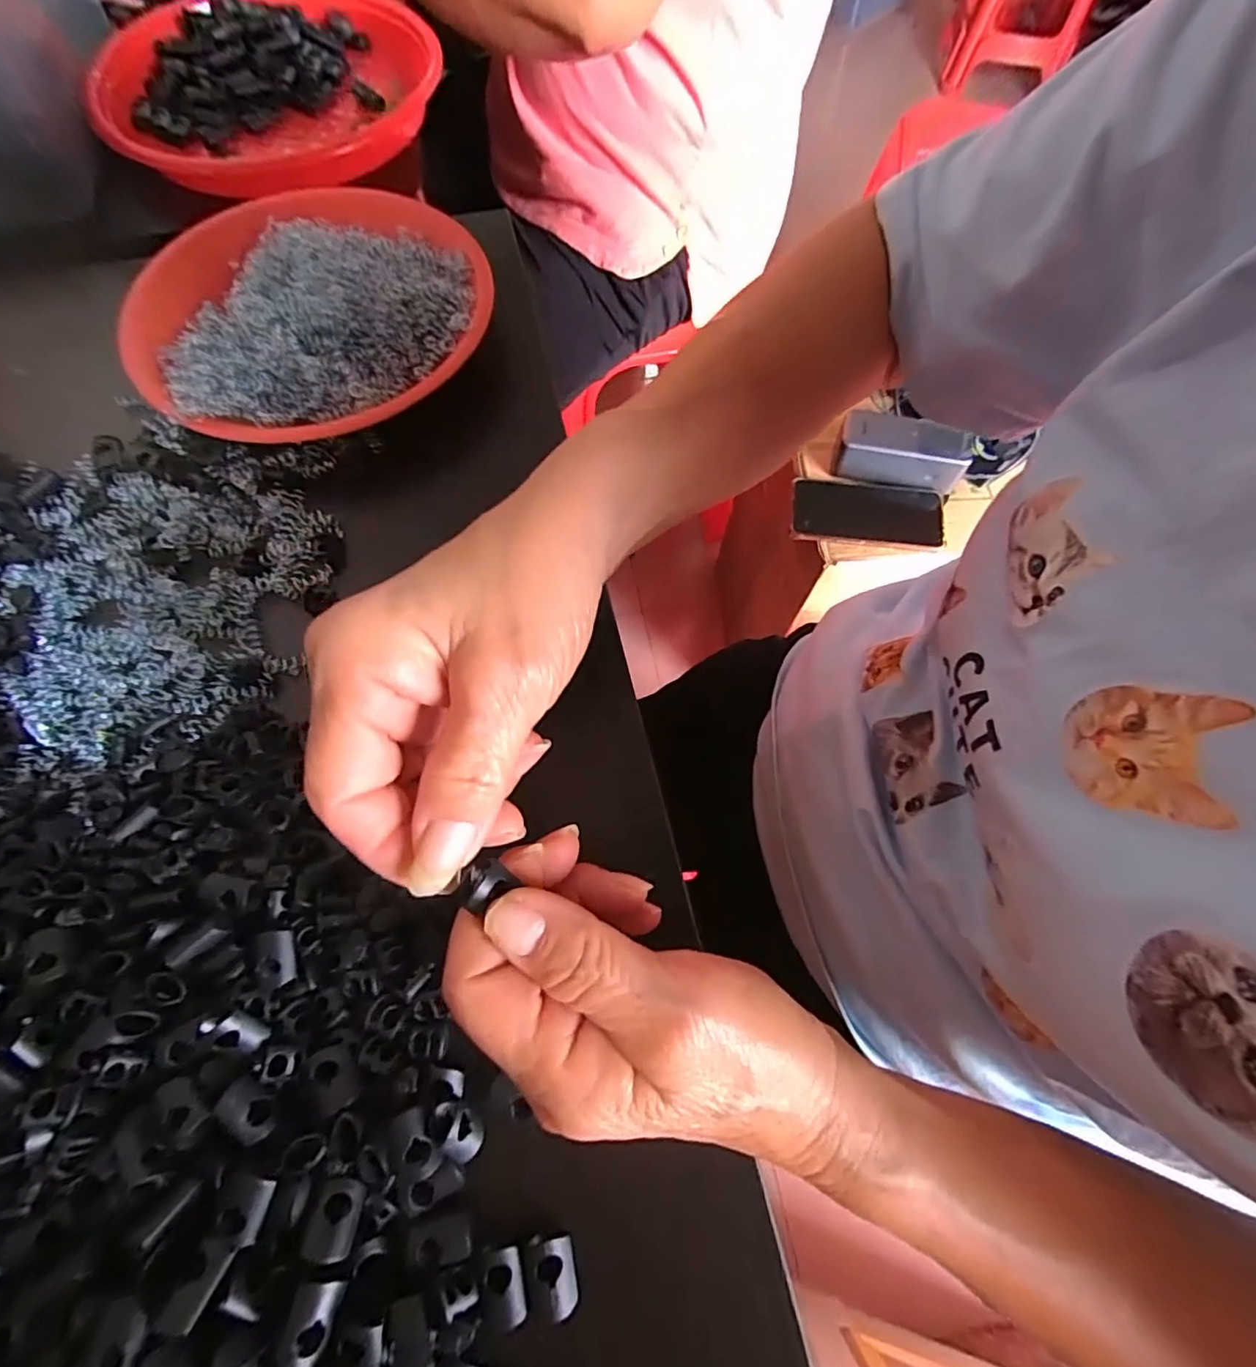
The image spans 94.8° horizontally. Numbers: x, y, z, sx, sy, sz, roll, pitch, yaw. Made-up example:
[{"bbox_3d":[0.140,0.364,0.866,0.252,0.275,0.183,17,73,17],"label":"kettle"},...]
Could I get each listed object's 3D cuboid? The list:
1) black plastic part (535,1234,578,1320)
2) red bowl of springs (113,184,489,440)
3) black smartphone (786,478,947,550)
[{"bbox_3d":[-0.022,0.188,0.183,0.012,0.006,0.018,-9,69,-5],"label":"black plastic part"},{"bbox_3d":[-0.171,-0.213,0.320,0.180,0.042,0.186,1,68,-1],"label":"red bowl of springs"},{"bbox_3d":[0.247,-0.177,0.598,0.153,0.006,0.074,5,68,1],"label":"black smartphone"}]

